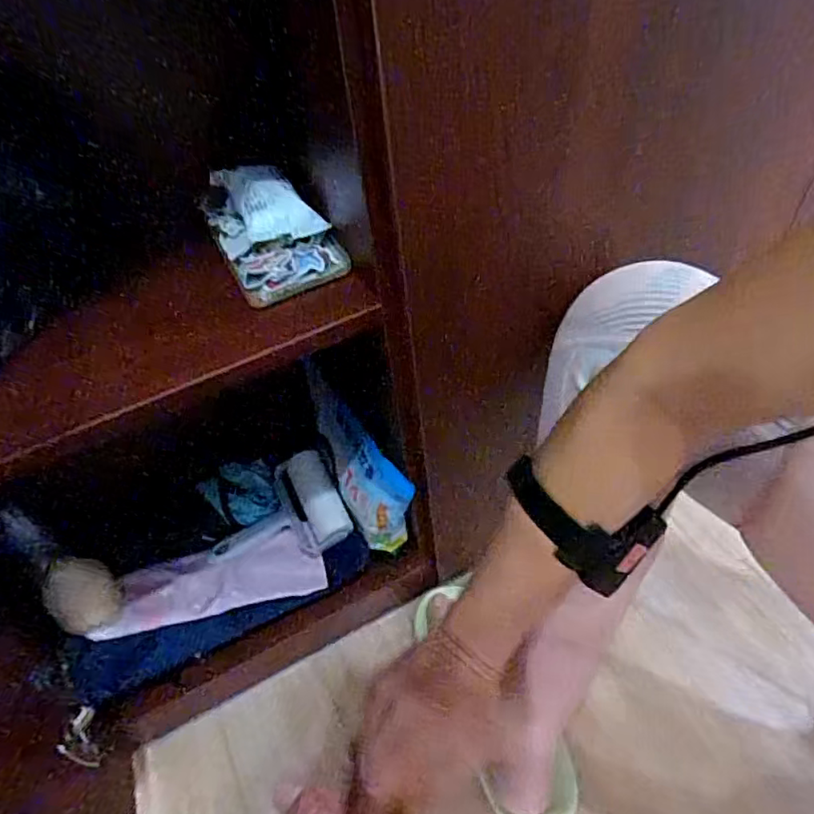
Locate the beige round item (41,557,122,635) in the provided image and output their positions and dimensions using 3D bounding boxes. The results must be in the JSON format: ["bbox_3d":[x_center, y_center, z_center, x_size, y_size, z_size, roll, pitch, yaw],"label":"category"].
[{"bbox_3d":[-0.338,0.194,0.612,0.065,0.047,0.063,-3,51,4],"label":"beige round item"}]

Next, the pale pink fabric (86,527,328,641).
[{"bbox_3d":[-0.211,0.196,0.655,0.230,0.024,0.071,-16,51,-6],"label":"pale pink fabric"}]

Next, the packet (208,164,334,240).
[{"bbox_3d":[-0.097,-0.143,0.425,0.051,0.025,0.067,-31,74,-21],"label":"packet"}]

